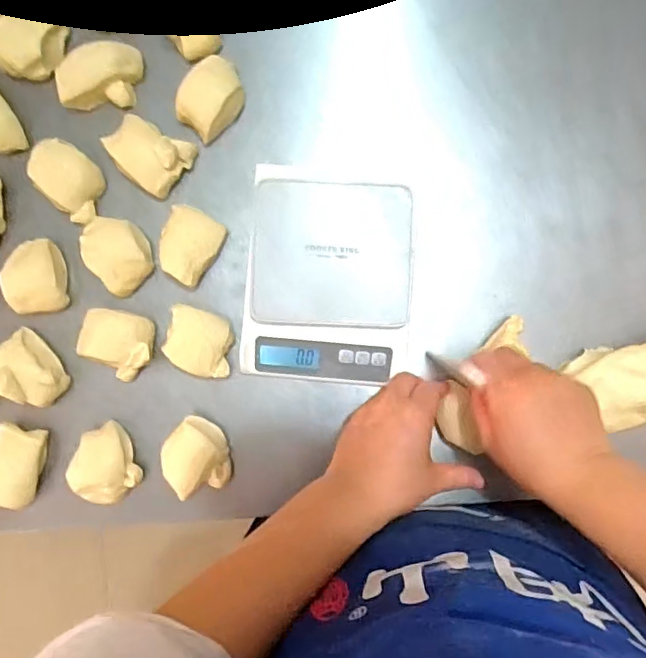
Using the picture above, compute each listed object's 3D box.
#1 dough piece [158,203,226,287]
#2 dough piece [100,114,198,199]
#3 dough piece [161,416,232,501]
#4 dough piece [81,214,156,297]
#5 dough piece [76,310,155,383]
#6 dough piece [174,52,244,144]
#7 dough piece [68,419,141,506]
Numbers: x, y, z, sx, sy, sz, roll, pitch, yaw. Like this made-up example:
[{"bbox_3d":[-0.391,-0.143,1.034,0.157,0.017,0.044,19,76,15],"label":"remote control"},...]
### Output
[{"bbox_3d":[-0.120,-0.075,0.501,0.048,0.031,0.062,29,91,1],"label":"dough piece"},{"bbox_3d":[-0.157,-0.159,0.502,0.068,0.027,0.057,39,91,0],"label":"dough piece"},{"bbox_3d":[-0.115,0.113,0.506,0.057,0.048,0.066,-11,90,1],"label":"dough piece"},{"bbox_3d":[-0.184,-0.068,0.505,0.052,0.030,0.065,-39,90,1],"label":"dough piece"},{"bbox_3d":[-0.185,0.014,0.497,0.062,0.041,0.059,10,91,1],"label":"dough piece"},{"bbox_3d":[-0.100,-0.207,0.505,0.050,0.029,0.065,40,91,0],"label":"dough piece"},{"bbox_3d":[-0.200,0.124,0.508,0.059,0.036,0.065,-22,90,1],"label":"dough piece"}]

